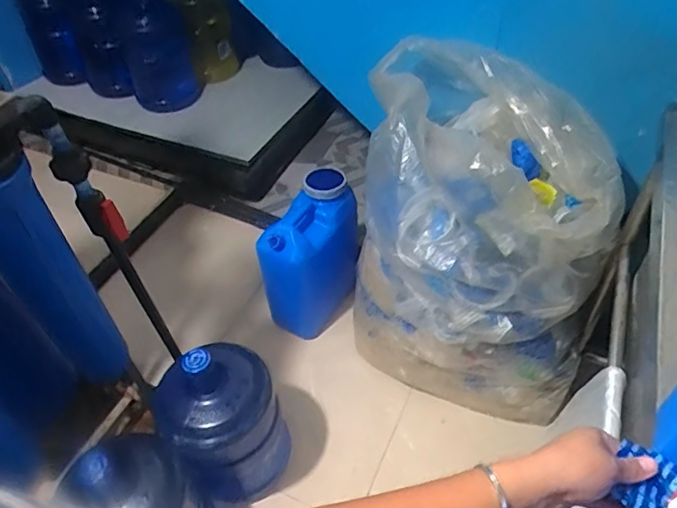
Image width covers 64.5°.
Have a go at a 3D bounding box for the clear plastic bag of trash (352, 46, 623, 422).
[{"bbox_3d":[0.316,-0.034,1.331,0.524,0.739,0.547,3,48,6],"label":"clear plastic bag of trash"}]

